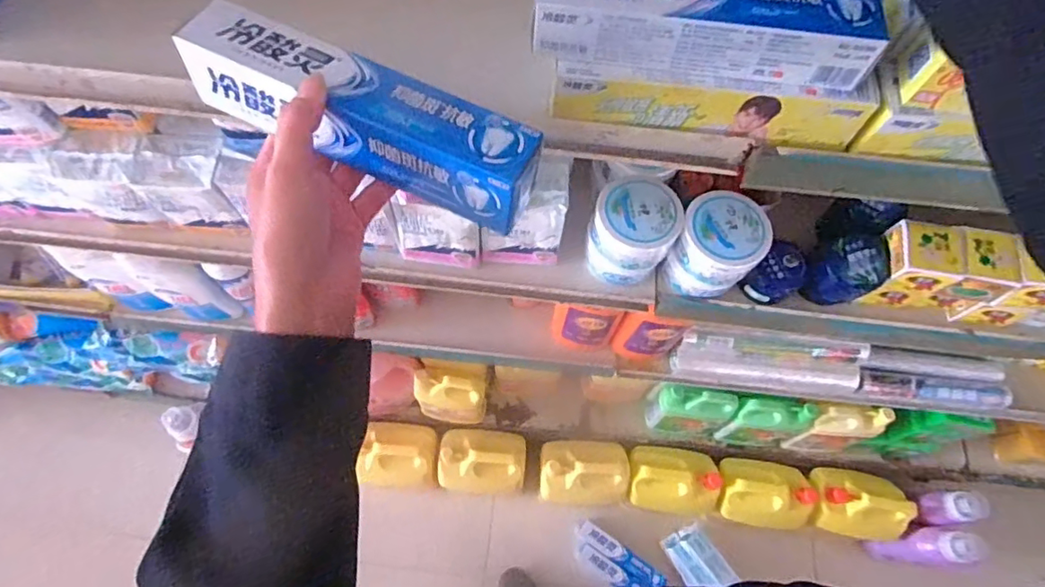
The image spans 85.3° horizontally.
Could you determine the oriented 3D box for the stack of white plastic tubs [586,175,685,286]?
[{"bbox_3d":[0.129,-0.073,0.665,0.093,0.097,0.099,30,69,11],"label":"stack of white plastic tubs"}]

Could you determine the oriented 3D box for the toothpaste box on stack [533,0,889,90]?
[{"bbox_3d":[0.124,-0.186,0.387,0.228,0.043,0.058,7,67,1],"label":"toothpaste box on stack"}]

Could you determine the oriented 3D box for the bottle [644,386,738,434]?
[{"bbox_3d":[0.358,0.249,1.220,0.150,0.193,0.078,3,67,-1],"label":"bottle"}]

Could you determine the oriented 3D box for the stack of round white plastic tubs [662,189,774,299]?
[{"bbox_3d":[0.224,-0.052,0.663,0.090,0.102,0.091,26,68,9],"label":"stack of round white plastic tubs"}]

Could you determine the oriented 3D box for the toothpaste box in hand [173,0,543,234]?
[{"bbox_3d":[-0.097,-0.109,0.349,0.224,0.047,0.049,25,68,5],"label":"toothpaste box in hand"}]

